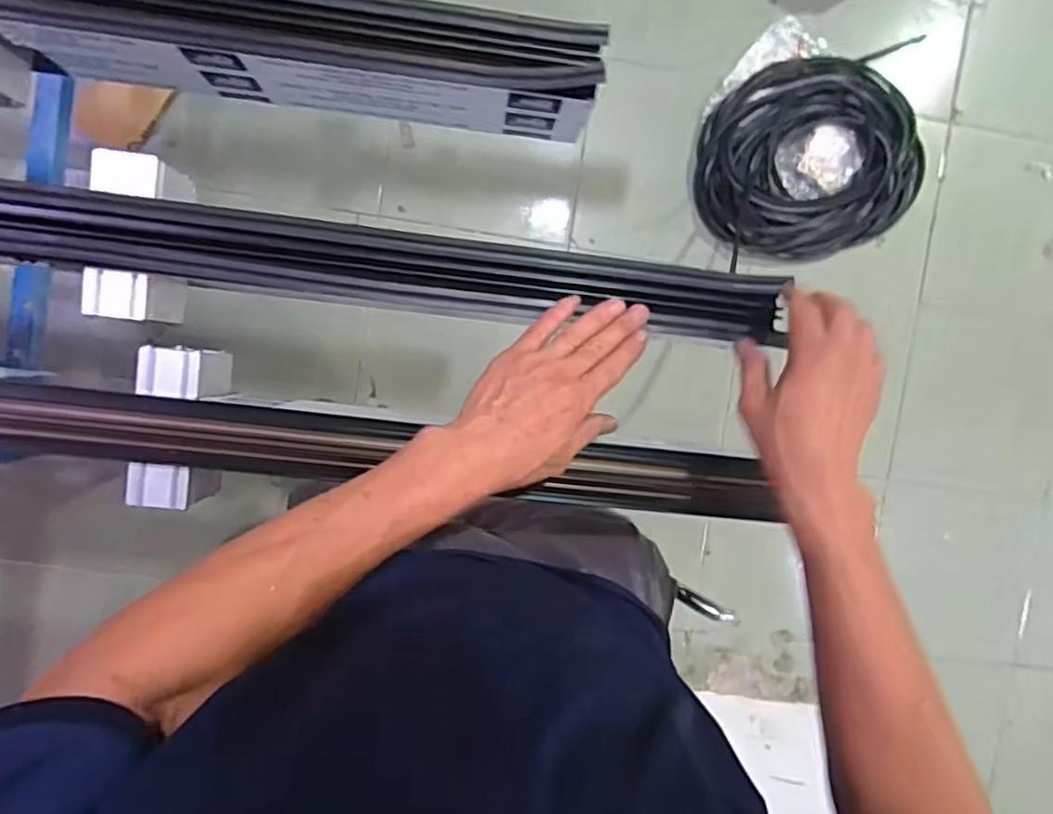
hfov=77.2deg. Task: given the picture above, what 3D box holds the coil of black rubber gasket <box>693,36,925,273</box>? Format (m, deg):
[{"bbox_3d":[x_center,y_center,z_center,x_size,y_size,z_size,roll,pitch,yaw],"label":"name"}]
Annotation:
[{"bbox_3d":[0.612,-0.535,1.385,0.524,0.086,0.421,-18,96,-3],"label":"coil of black rubber gasket"}]

